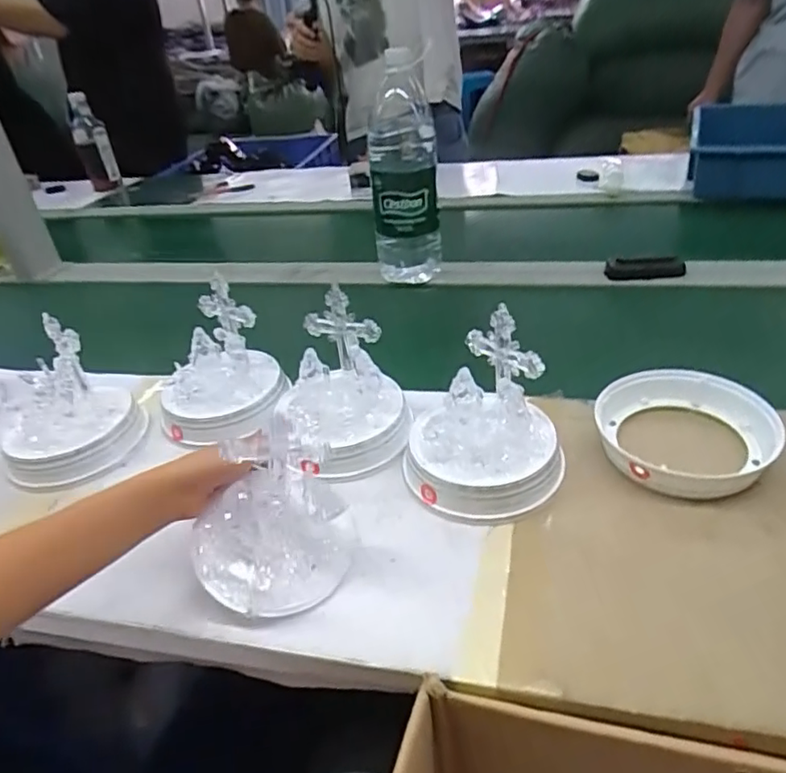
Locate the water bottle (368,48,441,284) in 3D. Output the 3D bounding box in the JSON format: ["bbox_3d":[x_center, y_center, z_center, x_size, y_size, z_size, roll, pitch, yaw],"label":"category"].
[{"bbox_3d":[0.014,-0.308,0.886,0.098,0.316,0.098,-7,34,1],"label":"water bottle"}]

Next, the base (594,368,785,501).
[{"bbox_3d":[0.276,0.042,0.576,0.155,0.044,0.150,8,37,22],"label":"base"}]

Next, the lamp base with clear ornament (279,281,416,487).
[{"bbox_3d":[-0.058,-0.002,0.612,0.133,0.136,0.133,-10,34,-4],"label":"lamp base with clear ornament"}]

